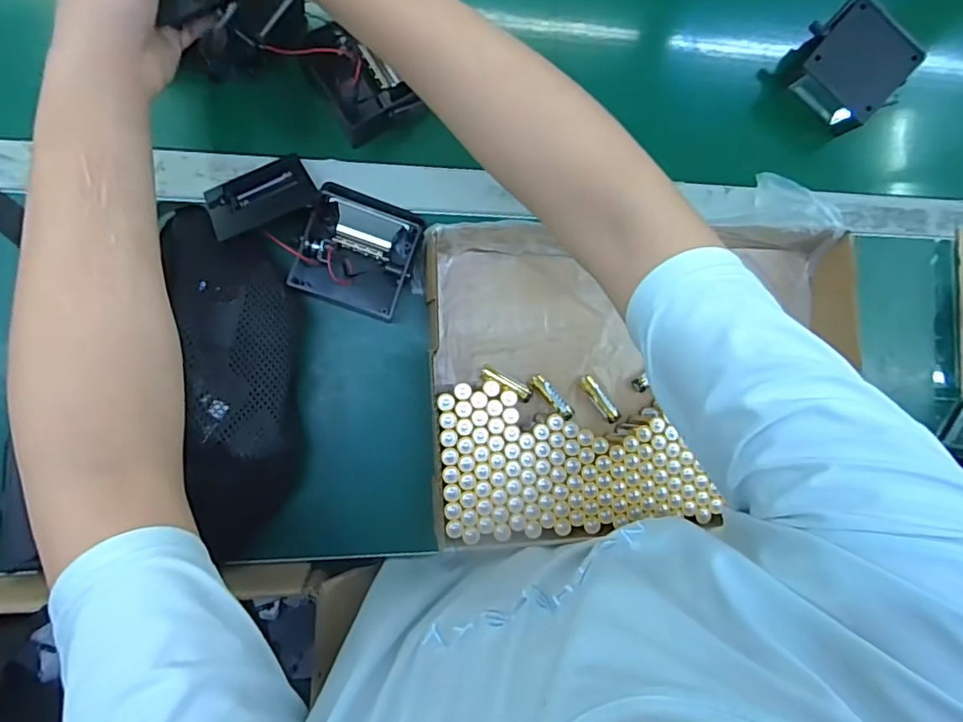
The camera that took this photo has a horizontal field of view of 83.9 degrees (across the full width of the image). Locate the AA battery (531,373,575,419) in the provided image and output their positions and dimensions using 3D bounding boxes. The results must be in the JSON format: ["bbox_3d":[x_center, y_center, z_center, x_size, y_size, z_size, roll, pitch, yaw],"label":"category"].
[{"bbox_3d":[0.063,0.032,0.477,0.013,0.014,0.048,-41,95,-9],"label":"AA battery"}]

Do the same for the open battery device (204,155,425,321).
[{"bbox_3d":[-0.136,-0.106,0.435,0.168,0.049,0.098,24,84,-8],"label":"open battery device"}]

